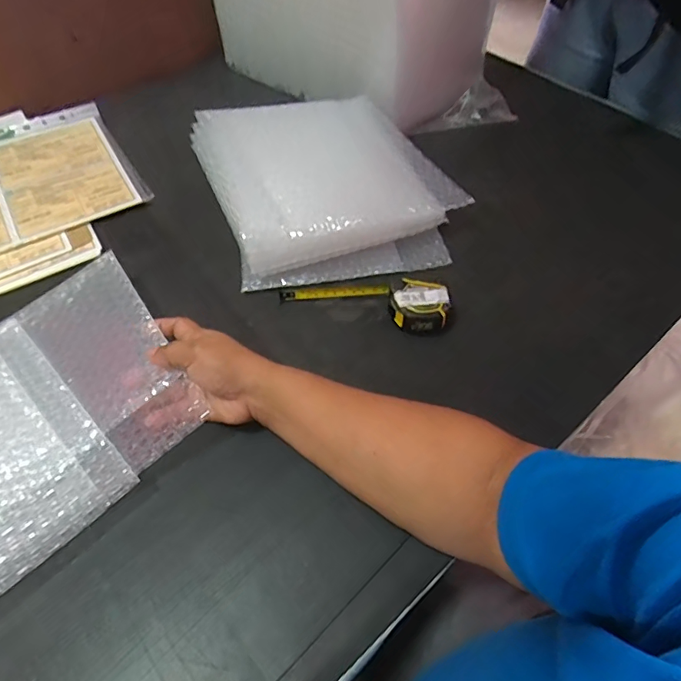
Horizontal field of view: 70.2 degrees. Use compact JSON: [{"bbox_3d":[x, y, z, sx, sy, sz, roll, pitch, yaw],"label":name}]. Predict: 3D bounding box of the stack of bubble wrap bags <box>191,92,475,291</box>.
[{"bbox_3d":[-0.009,-0.192,0.567,0.274,0.075,0.283,-17,57,-11],"label":"stack of bubble wrap bags"}]

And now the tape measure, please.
[{"bbox_3d":[0.028,-0.051,0.499,0.171,0.031,0.068,13,56,10],"label":"tape measure"}]

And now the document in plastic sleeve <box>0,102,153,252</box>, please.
[{"bbox_3d":[-0.426,-0.194,0.608,0.304,0.008,0.228,-28,62,-19],"label":"document in plastic sleeve"}]

